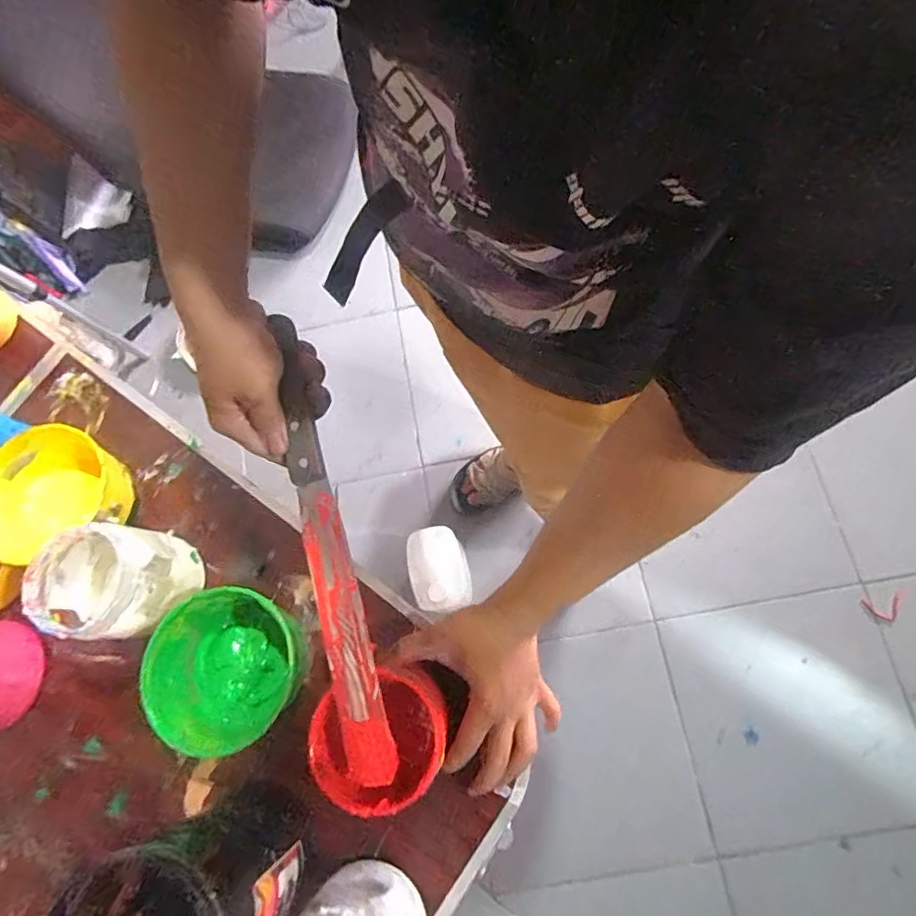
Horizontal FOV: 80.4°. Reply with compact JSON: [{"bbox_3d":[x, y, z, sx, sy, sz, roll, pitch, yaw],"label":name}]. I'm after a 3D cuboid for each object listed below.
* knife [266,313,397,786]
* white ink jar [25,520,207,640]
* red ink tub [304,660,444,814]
[{"bbox_3d":[-0.091,0.061,0.371,0.030,0.018,0.310,-13,87,-3],"label":"knife"},{"bbox_3d":[-0.268,0.098,0.429,0.091,0.088,0.081,-8,74,2],"label":"white ink jar"},{"bbox_3d":[-0.050,0.199,0.400,0.093,0.093,0.085,-26,72,-7],"label":"red ink tub"}]

